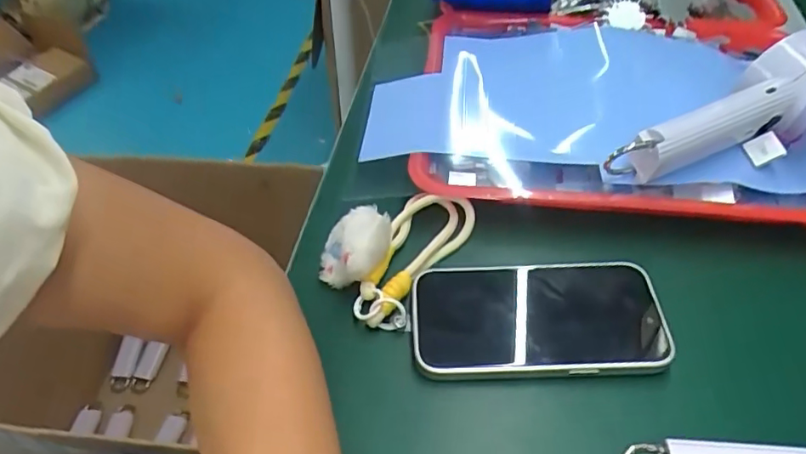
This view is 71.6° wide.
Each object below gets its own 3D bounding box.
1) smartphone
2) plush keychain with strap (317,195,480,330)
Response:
[{"bbox_3d":[0.080,0.054,0.336,0.146,0.013,0.071,-1,49,-1],"label":"smartphone"},{"bbox_3d":[-0.006,0.004,0.357,0.067,0.033,0.104,26,53,21],"label":"plush keychain with strap"}]

